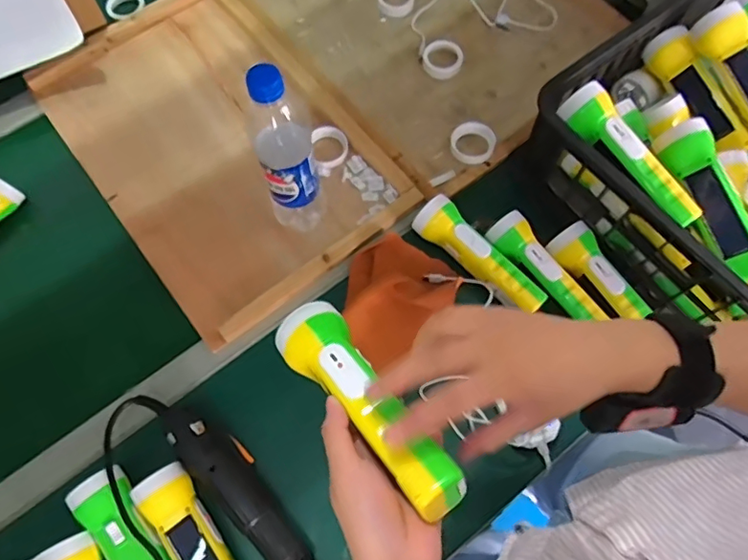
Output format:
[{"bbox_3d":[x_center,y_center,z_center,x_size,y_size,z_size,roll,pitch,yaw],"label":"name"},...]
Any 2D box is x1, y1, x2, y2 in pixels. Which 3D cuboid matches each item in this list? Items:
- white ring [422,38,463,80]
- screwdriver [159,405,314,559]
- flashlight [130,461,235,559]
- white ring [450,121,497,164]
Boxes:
[{"bbox_3d":[0.092,-0.298,0.731,0.054,0.022,0.045,15,69,7],"label":"white ring"},{"bbox_3d":[-0.115,0.219,0.531,0.256,0.045,0.052,42,75,16],"label":"screwdriver"},{"bbox_3d":[-0.162,0.256,0.517,0.050,0.043,0.170,-36,72,-13],"label":"flashlight"},{"bbox_3d":[0.123,-0.171,0.678,0.056,0.017,0.051,0,68,1],"label":"white ring"}]

